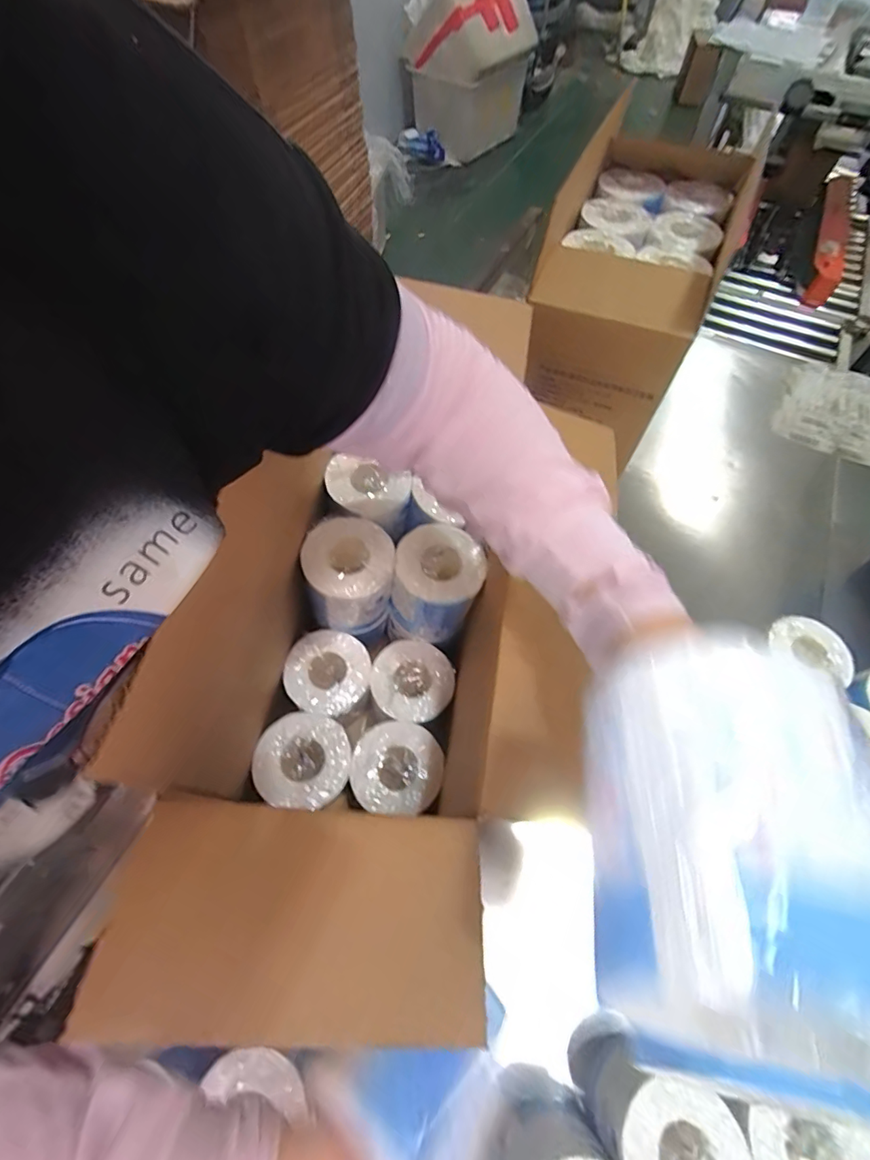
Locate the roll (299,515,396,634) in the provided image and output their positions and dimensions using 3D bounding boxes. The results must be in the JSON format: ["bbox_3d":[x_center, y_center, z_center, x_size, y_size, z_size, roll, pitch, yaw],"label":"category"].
[{"bbox_3d":[-0.095,0.001,0.546,0.098,0.123,0.095,0,61,0],"label":"roll"}]

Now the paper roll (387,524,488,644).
[{"bbox_3d":[0.004,0.010,0.553,0.097,0.115,0.096,0,61,0],"label":"paper roll"}]

